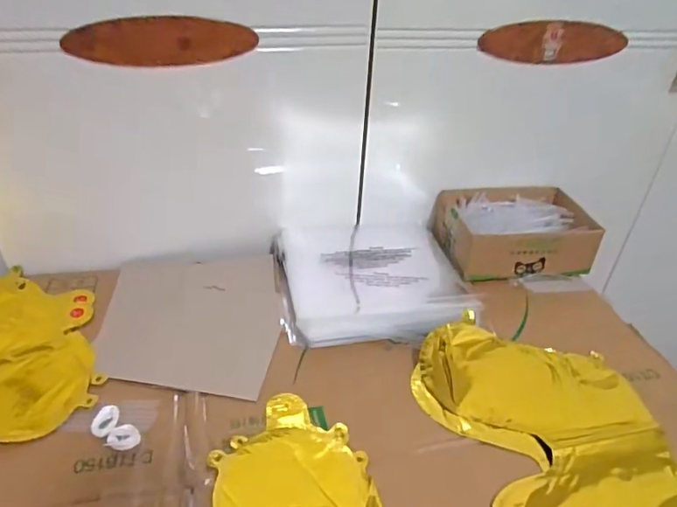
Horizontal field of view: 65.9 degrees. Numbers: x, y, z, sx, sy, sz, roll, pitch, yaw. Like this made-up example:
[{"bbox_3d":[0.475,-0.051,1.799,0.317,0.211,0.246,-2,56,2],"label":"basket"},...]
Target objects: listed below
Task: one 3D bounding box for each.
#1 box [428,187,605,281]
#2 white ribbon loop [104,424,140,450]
[{"bbox_3d":[0.240,-0.028,0.722,0.194,0.068,0.139,-1,35,-5],"label":"box"},{"bbox_3d":[-0.189,0.161,0.459,0.027,0.011,0.020,3,35,1],"label":"white ribbon loop"}]

